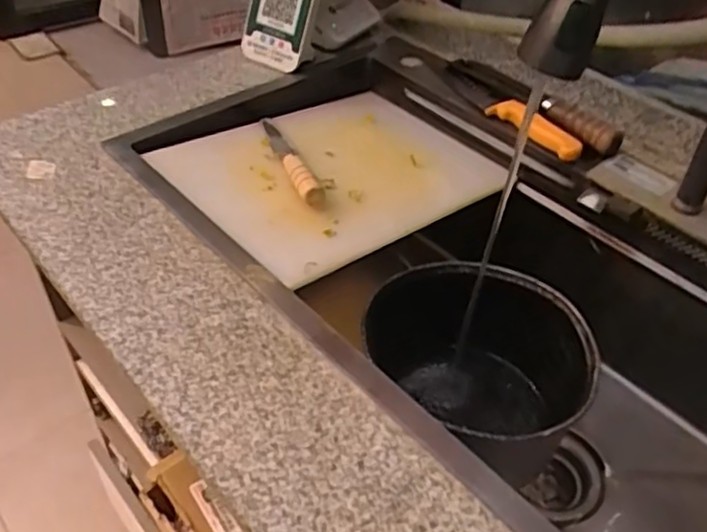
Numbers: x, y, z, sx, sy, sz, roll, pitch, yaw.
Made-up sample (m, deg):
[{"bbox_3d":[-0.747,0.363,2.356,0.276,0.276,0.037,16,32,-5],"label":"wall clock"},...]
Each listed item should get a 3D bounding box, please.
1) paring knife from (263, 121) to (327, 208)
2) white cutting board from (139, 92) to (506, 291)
[{"bbox_3d":[-0.077,-0.129,0.772,0.025,0.028,0.195,-13,46,-18],"label":"paring knife"},{"bbox_3d":[-0.022,-0.112,0.782,0.338,0.024,0.269,-26,49,-29],"label":"white cutting board"}]

